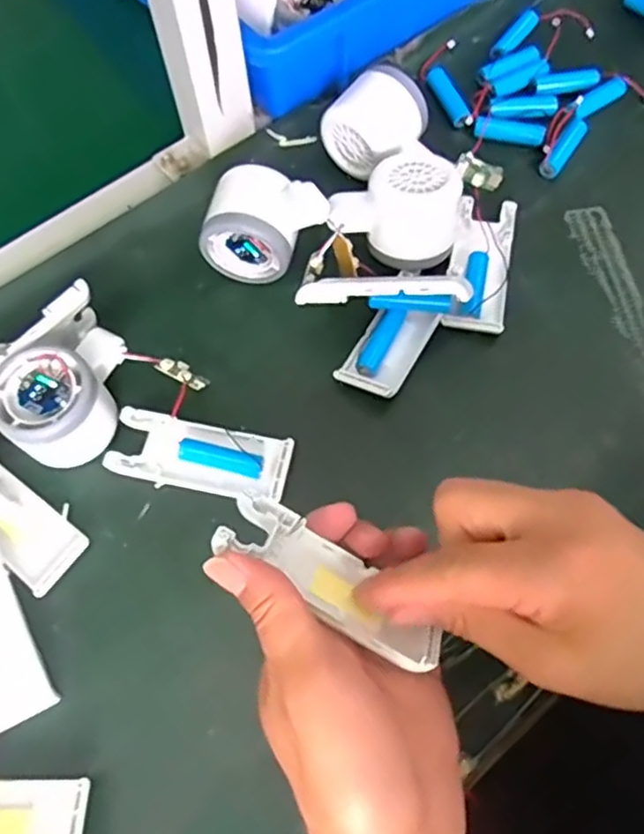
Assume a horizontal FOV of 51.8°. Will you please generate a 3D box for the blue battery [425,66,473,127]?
[{"bbox_3d":[0.093,-0.242,0.496,0.013,0.012,0.053,-24,68,-9],"label":"blue battery"}]

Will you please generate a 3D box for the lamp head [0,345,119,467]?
[{"bbox_3d":[-0.151,-0.005,0.377,0.056,0.045,0.060,-37,70,-14],"label":"lamp head"}]

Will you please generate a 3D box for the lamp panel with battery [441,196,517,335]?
[{"bbox_3d":[0.103,-0.102,0.432,0.038,0.017,0.103,10,67,6],"label":"lamp panel with battery"}]

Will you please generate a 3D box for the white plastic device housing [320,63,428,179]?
[{"bbox_3d":[0.038,-0.199,0.453,0.056,0.055,0.049,38,73,16],"label":"white plastic device housing"}]

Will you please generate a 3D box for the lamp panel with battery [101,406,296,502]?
[{"bbox_3d":[-0.071,0.022,0.389,0.104,0.014,0.043,9,67,5],"label":"lamp panel with battery"}]

